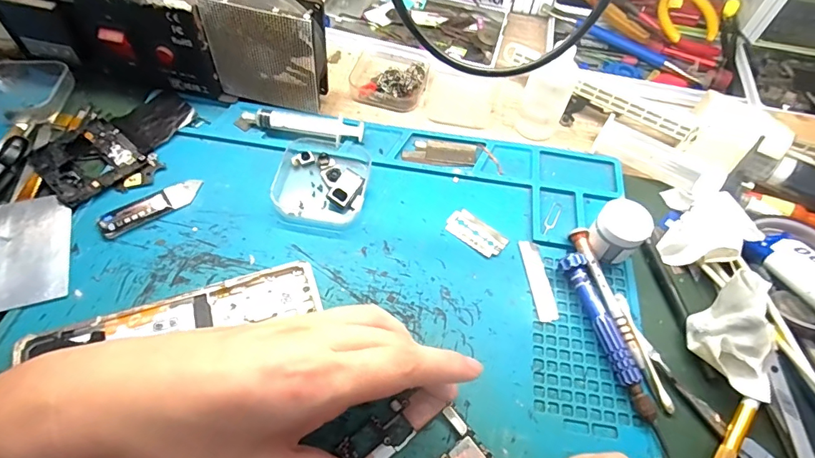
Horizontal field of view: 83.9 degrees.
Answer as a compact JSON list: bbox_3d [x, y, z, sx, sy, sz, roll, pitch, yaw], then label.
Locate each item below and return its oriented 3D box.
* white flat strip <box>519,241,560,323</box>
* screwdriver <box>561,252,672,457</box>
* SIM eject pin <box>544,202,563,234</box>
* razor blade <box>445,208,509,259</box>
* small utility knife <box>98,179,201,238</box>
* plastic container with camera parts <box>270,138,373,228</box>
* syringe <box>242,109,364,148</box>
[{"bbox_3d":[0.087,0.033,0.300,0.014,0.004,0.057,-4,59,-7],"label":"white flat strip"},{"bbox_3d":[0.124,0.071,0.271,0.014,0.018,0.121,-13,60,-12],"label":"screwdriver"},{"bbox_3d":[0.105,-0.008,0.328,0.008,0.004,0.032,28,60,12],"label":"SIM eject pin"},{"bbox_3d":[0.048,0.002,0.317,0.043,0.004,0.021,35,62,16],"label":"razor blade"},{"bbox_3d":[-0.175,-0.016,0.310,0.067,0.006,0.020,-30,65,-21],"label":"small utility knife"},{"bbox_3d":[-0.060,-0.038,0.328,0.061,0.014,0.071,9,58,1],"label":"plastic container with camera parts"},{"bbox_3d":[-0.080,-0.078,0.348,0.091,0.014,0.019,5,58,-2],"label":"syringe"}]

